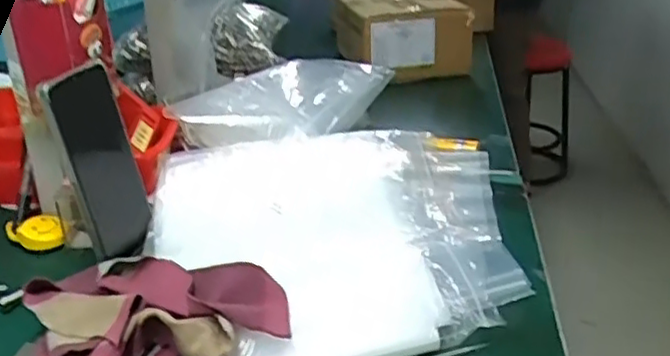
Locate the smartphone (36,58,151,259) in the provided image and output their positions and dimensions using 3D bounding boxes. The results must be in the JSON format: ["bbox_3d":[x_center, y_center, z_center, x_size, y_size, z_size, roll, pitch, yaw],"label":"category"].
[{"bbox_3d":[-0.197,-0.012,0.579,0.015,0.165,0.081,-3,20,23],"label":"smartphone"}]

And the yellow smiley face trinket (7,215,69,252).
[{"bbox_3d":[-0.276,0.049,0.625,0.059,0.016,0.033,10,58,11],"label":"yellow smiley face trinket"}]

